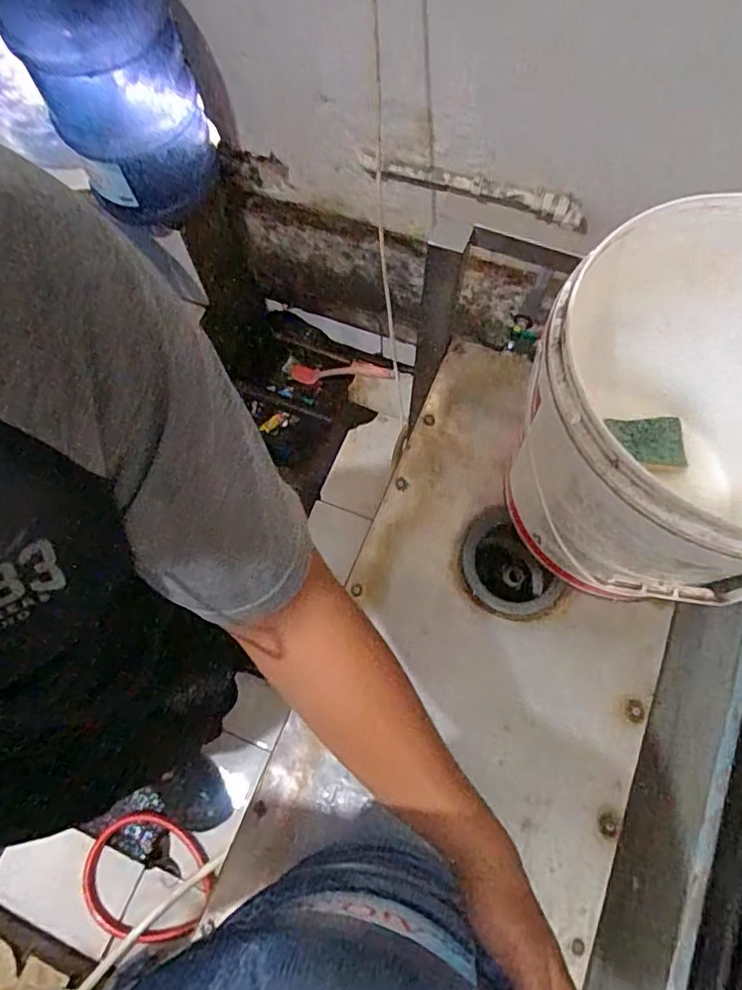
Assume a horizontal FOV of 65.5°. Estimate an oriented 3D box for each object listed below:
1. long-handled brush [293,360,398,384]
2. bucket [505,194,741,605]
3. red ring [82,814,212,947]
[{"bbox_3d":[-0.082,-0.353,1.665,0.334,0.039,0.047,4,69,29],"label":"long-handled brush"},{"bbox_3d":[0.291,-0.063,0.582,0.270,0.309,0.305,29,75,12],"label":"bucket"},{"bbox_3d":[-0.463,0.793,1.196,0.271,0.027,0.214,20,73,9],"label":"red ring"}]

